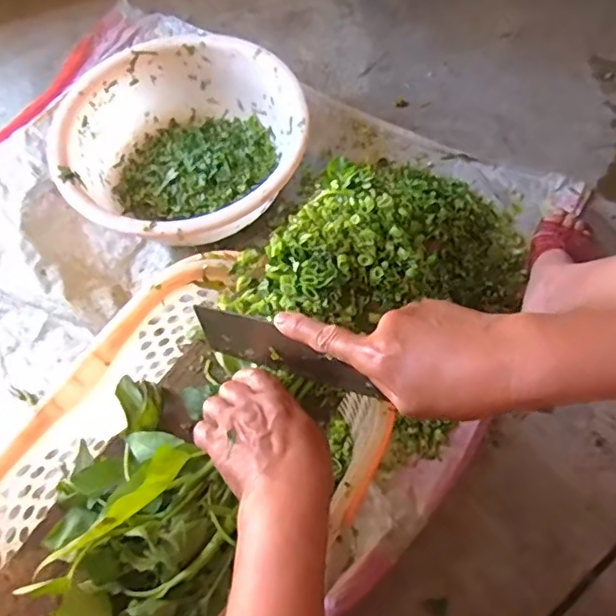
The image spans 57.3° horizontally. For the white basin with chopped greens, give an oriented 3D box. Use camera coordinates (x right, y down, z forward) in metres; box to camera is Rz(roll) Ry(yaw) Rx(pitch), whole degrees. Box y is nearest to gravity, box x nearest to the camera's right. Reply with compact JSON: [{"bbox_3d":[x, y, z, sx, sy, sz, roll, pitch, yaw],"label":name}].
[{"bbox_3d":[-0.181,-0.235,0.855,0.353,0.133,0.343,-1,66,3],"label":"white basin with chopped greens"}]

